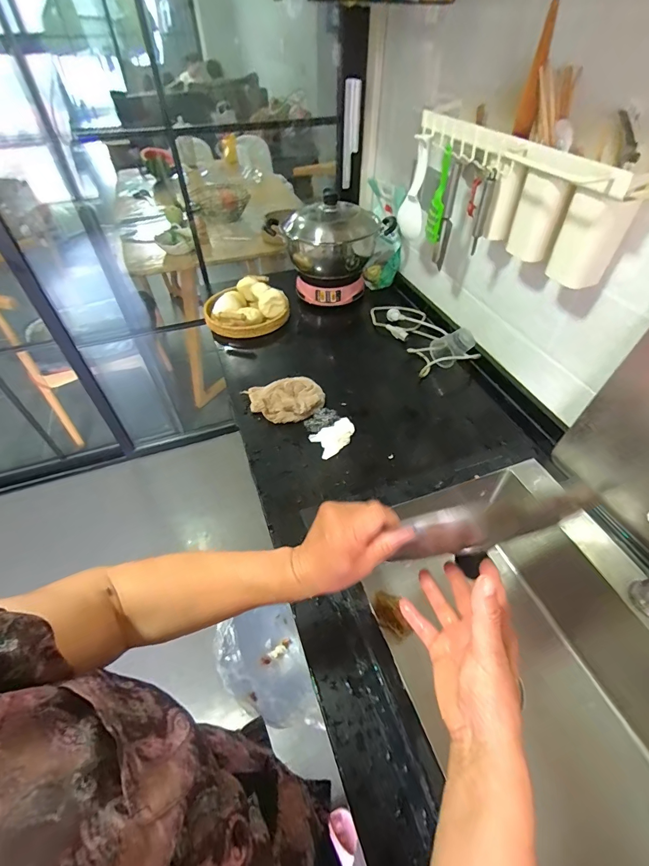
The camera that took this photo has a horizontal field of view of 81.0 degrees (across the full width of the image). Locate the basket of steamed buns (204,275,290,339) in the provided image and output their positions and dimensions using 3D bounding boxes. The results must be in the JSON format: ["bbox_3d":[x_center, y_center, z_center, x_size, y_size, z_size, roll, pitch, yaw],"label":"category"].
[{"bbox_3d":[-0.212,-0.331,1.034,0.213,0.111,0.191,-13,49,-12],"label":"basket of steamed buns"}]

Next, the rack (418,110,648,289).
[{"bbox_3d":[0.317,-0.415,0.649,0.112,0.154,0.438,-13,49,-12],"label":"rack"}]

